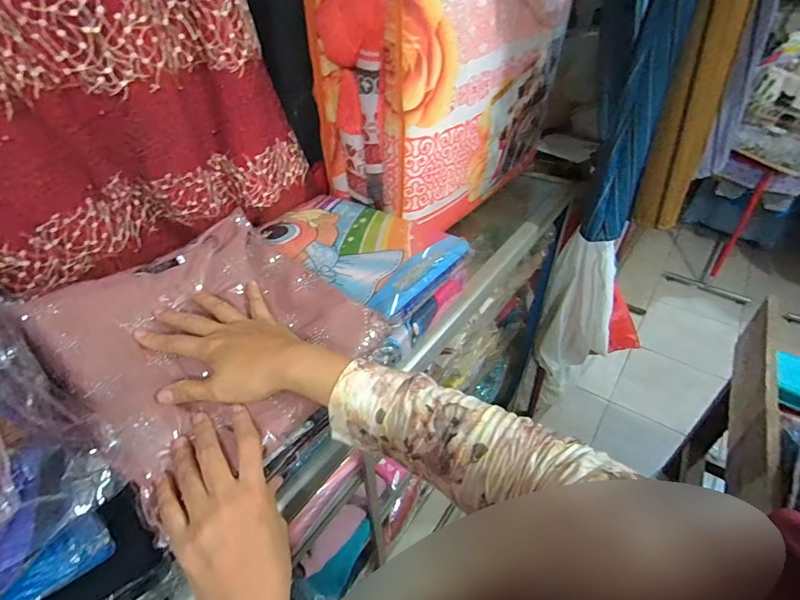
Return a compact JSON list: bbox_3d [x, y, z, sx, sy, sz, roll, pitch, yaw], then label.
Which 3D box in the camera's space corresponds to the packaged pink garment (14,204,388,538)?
[{"bbox_3d":[-0.188,0.028,0.427,0.269,0.034,0.252,38,55,22],"label":"packaged pink garment"}]

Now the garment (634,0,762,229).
[{"bbox_3d":[0.444,-0.304,0.617,0.061,0.413,0.069,-23,44,-23],"label":"garment"}]

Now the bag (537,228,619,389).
[{"bbox_3d":[0.462,0.035,1.100,0.153,0.380,0.126,7,41,11],"label":"bag"}]

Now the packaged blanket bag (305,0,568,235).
[{"bbox_3d":[0.110,-0.382,0.721,0.197,0.375,0.480,30,49,33],"label":"packaged blanket bag"}]

